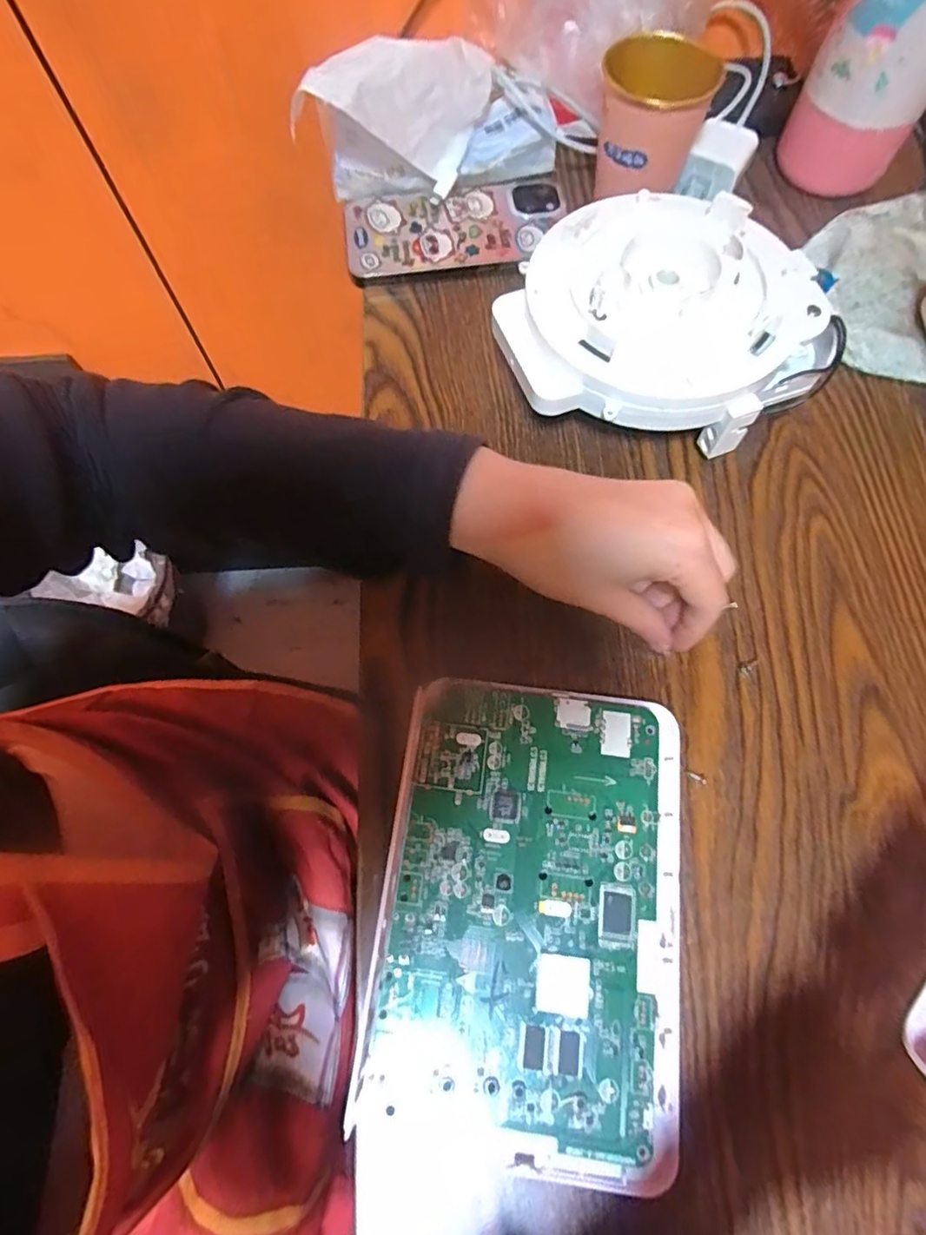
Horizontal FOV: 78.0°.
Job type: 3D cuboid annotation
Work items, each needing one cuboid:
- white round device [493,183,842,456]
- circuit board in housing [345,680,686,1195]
[{"bbox_3d":[0.104,-0.154,0.304,0.172,0.061,0.130,-2,70,-1],"label":"white round device"},{"bbox_3d":[0.030,0.117,0.237,0.121,0.012,0.174,7,70,3],"label":"circuit board in housing"}]

